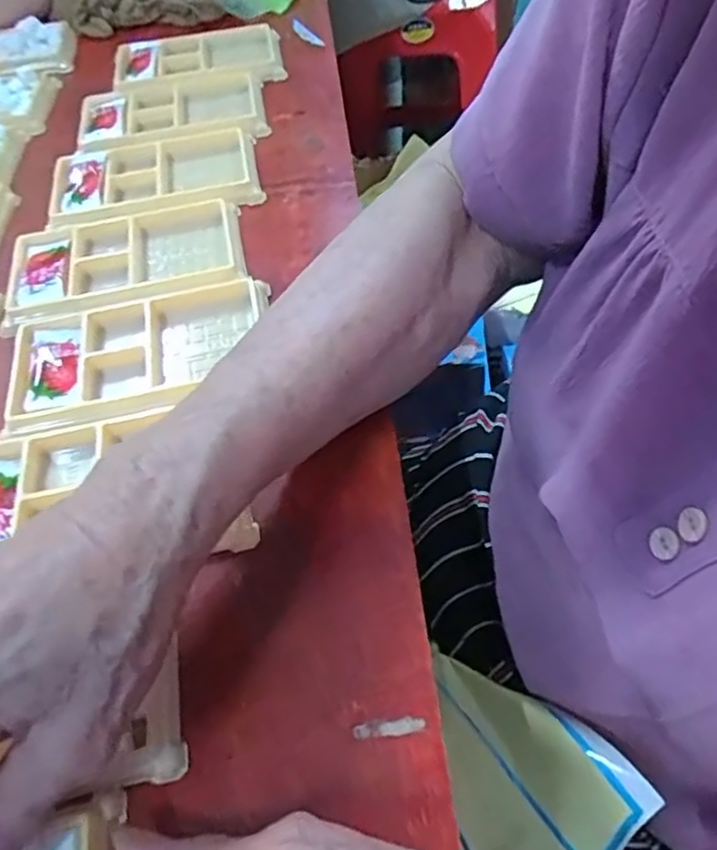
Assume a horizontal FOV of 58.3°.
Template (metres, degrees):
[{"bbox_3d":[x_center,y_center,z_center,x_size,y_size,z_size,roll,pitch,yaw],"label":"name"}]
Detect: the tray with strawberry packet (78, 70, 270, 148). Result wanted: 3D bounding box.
[{"bbox_3d":[-0.137,-0.231,0.473,0.130,0.013,0.083,-15,54,-7],"label":"tray with strawberry packet"}]

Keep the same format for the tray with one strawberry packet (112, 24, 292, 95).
[{"bbox_3d":[-0.128,-0.293,0.515,0.131,0.016,0.071,-15,54,-7],"label":"tray with one strawberry packet"}]

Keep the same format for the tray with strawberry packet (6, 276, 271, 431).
[{"bbox_3d":[-0.109,-0.035,0.335,0.129,0.023,0.069,-15,54,-7],"label":"tray with strawberry packet"}]

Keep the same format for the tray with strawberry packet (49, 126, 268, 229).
[{"bbox_3d":[-0.134,-0.164,0.423,0.130,0.014,0.080,-13,54,-5],"label":"tray with strawberry packet"}]

